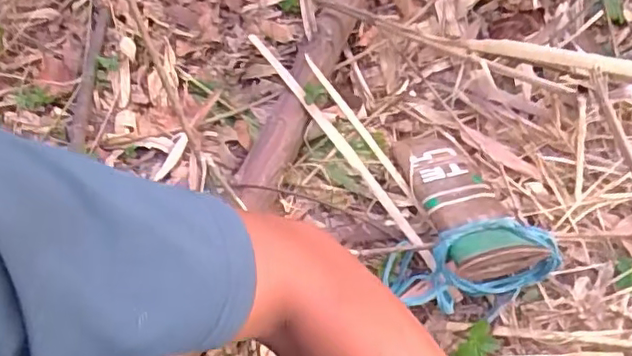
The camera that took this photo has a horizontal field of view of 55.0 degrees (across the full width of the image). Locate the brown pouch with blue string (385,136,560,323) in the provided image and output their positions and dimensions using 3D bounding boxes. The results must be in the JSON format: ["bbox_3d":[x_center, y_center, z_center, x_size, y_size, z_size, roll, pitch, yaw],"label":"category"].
[{"bbox_3d":[0.172,0.035,0.749,0.150,0.102,0.258,-12,43,-5],"label":"brown pouch with blue string"}]

